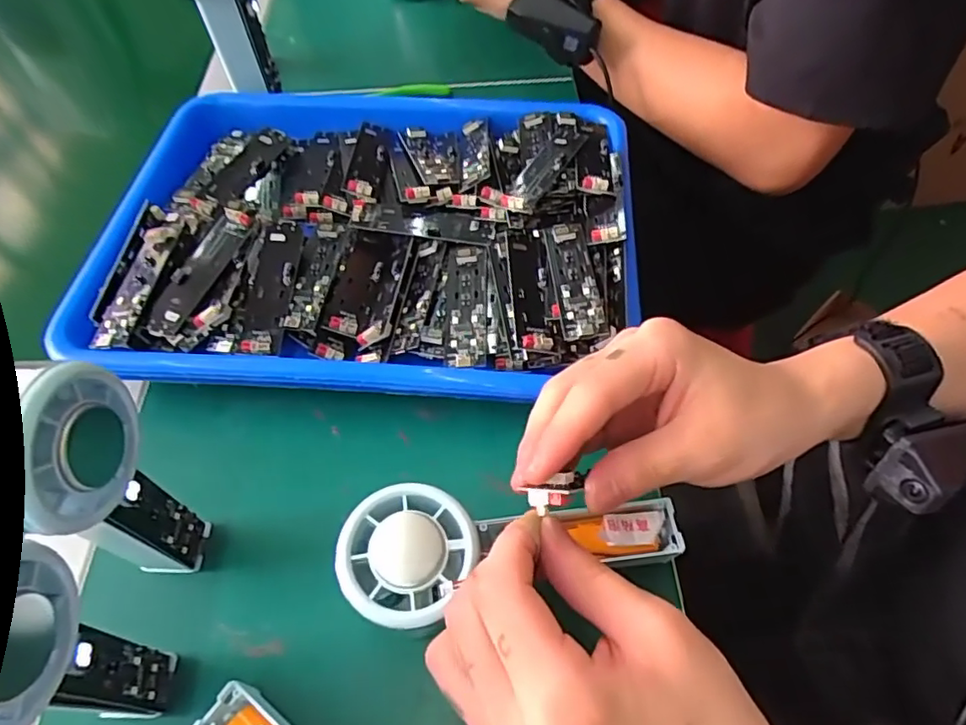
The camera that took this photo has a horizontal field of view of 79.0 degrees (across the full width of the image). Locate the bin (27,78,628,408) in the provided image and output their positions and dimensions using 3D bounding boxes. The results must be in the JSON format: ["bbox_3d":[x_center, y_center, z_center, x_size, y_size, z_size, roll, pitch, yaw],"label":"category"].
[{"bbox_3d":[-0.073,-0.092,0.384,0.332,0.063,0.267,2,58,6],"label":"bin"}]

